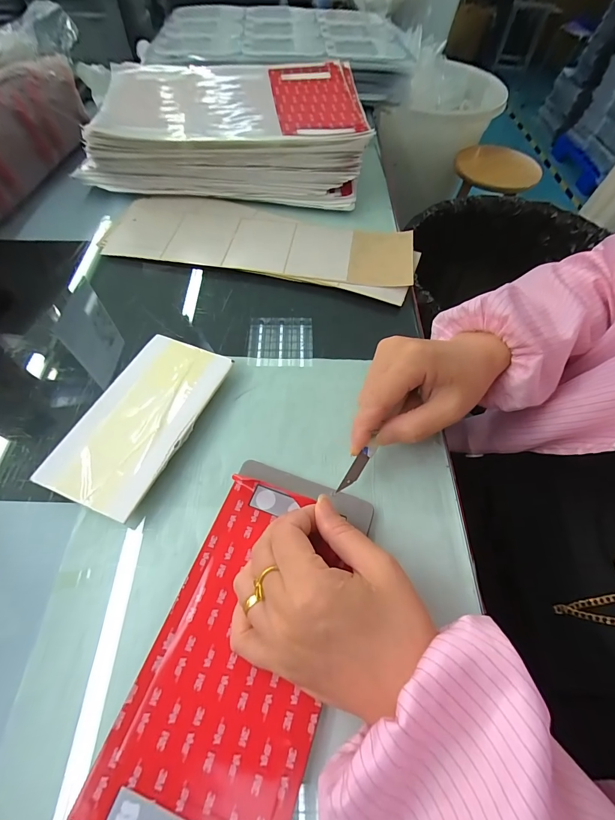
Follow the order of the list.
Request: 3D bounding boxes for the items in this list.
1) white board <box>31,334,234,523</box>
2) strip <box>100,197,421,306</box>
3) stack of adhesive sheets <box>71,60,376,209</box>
[{"bbox_3d":[-0.129,0.005,0.279,0.082,0.014,0.148,20,61,10],"label":"white board"},{"bbox_3d":[-0.053,-0.189,0.392,0.338,0.009,0.113,11,60,5],"label":"strip"},{"bbox_3d":[-0.096,-0.370,0.460,0.322,0.068,0.233,2,60,-1],"label":"stack of adhesive sheets"}]

